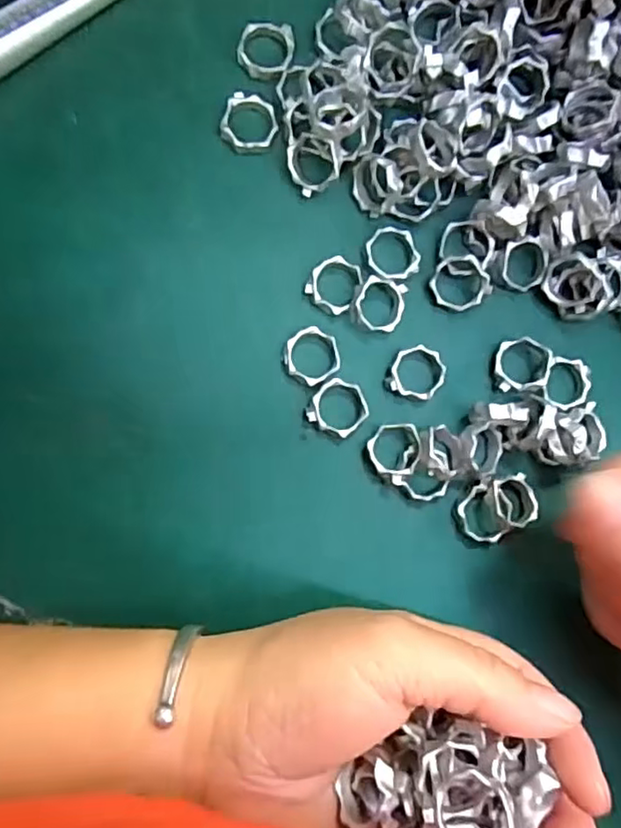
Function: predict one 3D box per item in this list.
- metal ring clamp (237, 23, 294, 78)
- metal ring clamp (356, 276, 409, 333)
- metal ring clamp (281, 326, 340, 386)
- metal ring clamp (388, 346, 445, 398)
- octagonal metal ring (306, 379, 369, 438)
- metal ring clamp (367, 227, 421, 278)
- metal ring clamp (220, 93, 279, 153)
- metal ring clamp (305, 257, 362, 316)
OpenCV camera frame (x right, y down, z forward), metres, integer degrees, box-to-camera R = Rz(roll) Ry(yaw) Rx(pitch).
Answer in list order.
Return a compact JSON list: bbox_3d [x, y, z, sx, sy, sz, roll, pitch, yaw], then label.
[{"bbox_3d":[-0.017,-0.141,0.240,0.021,0.006,0.021,1,85,-7],"label":"metal ring clamp"},{"bbox_3d":[0.027,-0.042,0.236,0.021,0.004,0.019,11,92,-23],"label":"metal ring clamp"},{"bbox_3d":[0.001,-0.021,0.234,0.021,0.005,0.020,1,85,-7],"label":"metal ring clamp"},{"bbox_3d":[0.041,-0.016,0.240,0.020,0.006,0.022,19,83,-5],"label":"metal ring clamp"},{"bbox_3d":[0.011,-0.002,0.234,0.021,0.006,0.019,25,83,-4],"label":"octagonal metal ring"},{"bbox_3d":[0.032,-0.062,0.240,0.020,0.004,0.020,1,85,-7],"label":"metal ring clamp"},{"bbox_3d":[-0.023,-0.110,0.238,0.020,0.006,0.022,1,85,-7],"label":"metal ring clamp"},{"bbox_3d":[0.009,-0.049,0.237,0.019,0.005,0.021,23,83,-4],"label":"metal ring clamp"}]

